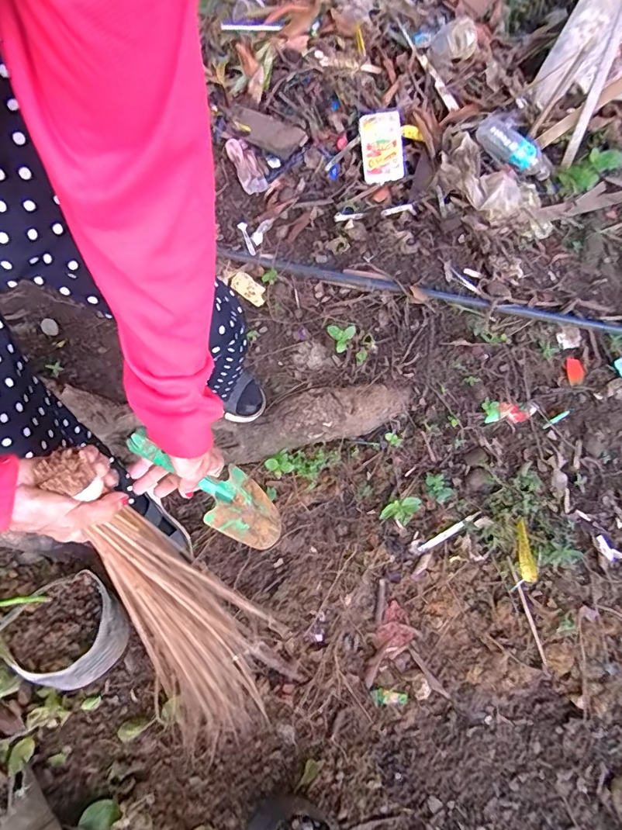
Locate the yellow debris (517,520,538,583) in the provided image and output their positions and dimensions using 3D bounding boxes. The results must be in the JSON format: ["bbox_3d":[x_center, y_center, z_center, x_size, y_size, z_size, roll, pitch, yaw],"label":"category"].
[{"bbox_3d":[0.401,0.258,0.841,0.027,0.015,0.114,-10,91,-7],"label":"yellow debris"}]

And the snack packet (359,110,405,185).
[{"bbox_3d":[0.181,-0.673,1.132,0.103,0.029,0.163,-8,97,-1],"label":"snack packet"}]

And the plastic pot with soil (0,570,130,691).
[{"bbox_3d":[-0.407,0.370,0.776,0.156,0.138,0.142,1,60,-1],"label":"plastic pot with soil"}]

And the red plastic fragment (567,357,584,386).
[{"bbox_3d":[0.577,-0.095,0.981,0.040,0.004,0.064,0,76,-9],"label":"red plastic fragment"}]

